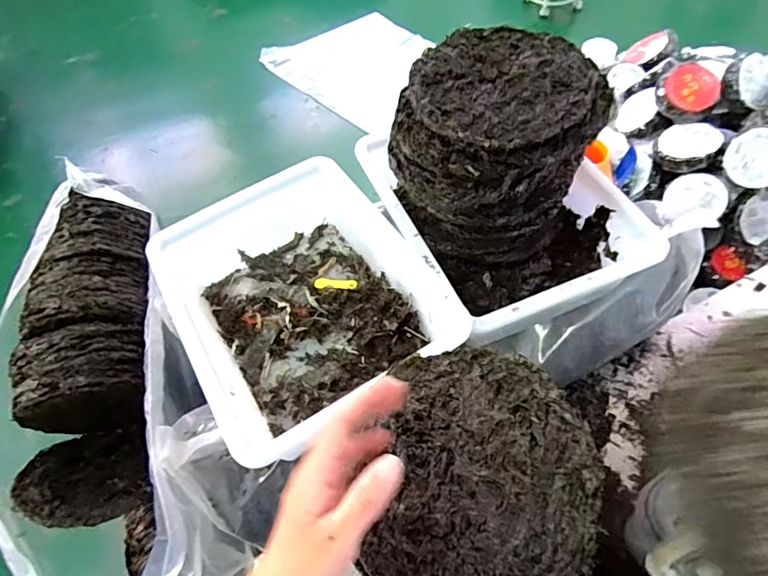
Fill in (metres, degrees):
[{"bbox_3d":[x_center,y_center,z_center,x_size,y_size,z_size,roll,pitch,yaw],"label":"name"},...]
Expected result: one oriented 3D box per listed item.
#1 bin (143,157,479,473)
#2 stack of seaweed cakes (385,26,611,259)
[{"bbox_3d":[-0.113,0.009,0.648,0.305,0.100,0.342,-24,56,-12],"label":"bin"},{"bbox_3d":[0.143,-0.173,0.629,0.254,0.201,0.205,-40,61,-21],"label":"stack of seaweed cakes"}]

